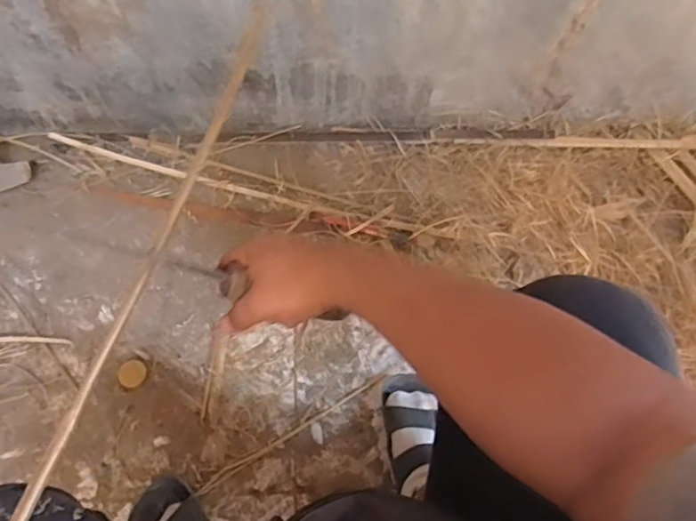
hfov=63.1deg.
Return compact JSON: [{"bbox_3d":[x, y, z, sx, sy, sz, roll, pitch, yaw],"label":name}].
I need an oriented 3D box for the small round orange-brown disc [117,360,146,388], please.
[{"bbox_3d":[-0.305,0.160,0.803,0.036,0.009,0.038,1,65,-2],"label":"small round orange-brown disc"}]

